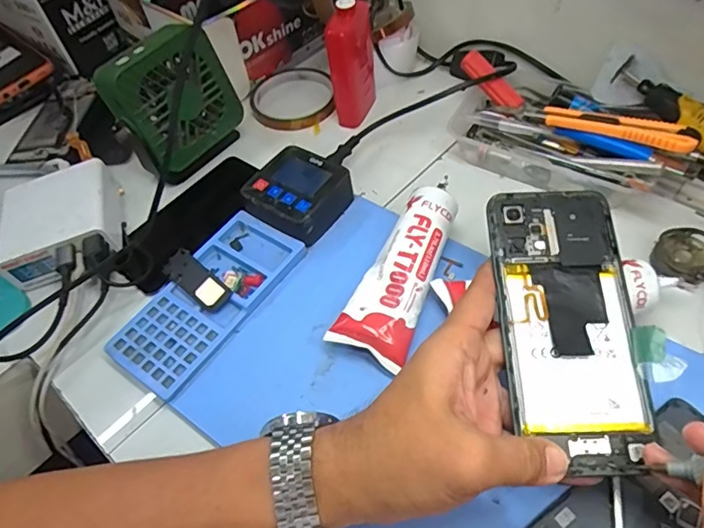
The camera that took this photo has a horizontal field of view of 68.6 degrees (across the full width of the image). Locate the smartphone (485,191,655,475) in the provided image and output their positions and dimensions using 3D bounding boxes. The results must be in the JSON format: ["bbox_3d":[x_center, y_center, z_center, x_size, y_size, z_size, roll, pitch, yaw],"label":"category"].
[{"bbox_3d":[0.122,0.031,0.294,0.072,0.005,0.162,-3,68,3],"label":"smartphone"}]

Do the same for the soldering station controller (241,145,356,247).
[{"bbox_3d":[-0.046,-0.057,0.426,0.070,0.034,0.074,27,61,24],"label":"soldering station controller"}]

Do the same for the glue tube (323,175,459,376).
[{"bbox_3d":[0.035,0.004,0.374,0.050,0.041,0.138,16,57,18],"label":"glue tube"}]

